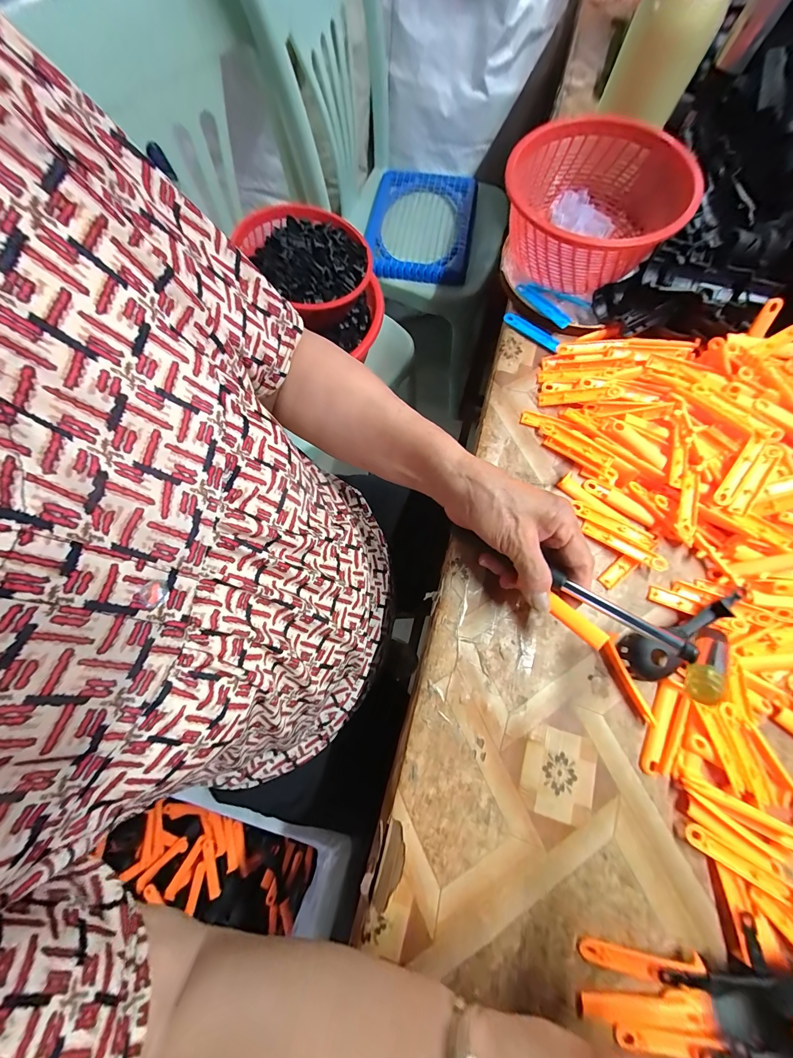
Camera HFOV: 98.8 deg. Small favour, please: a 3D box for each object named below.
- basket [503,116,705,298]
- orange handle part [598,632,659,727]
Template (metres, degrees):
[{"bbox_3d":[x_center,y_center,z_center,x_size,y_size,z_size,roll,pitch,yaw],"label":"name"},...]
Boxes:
[{"bbox_3d":[0.207,-0.340,0.366,0.169,0.078,0.185,0,75,0],"label":"basket"},{"bbox_3d":[0.192,0.127,0.286,0.016,0.010,0.073,-14,76,-4],"label":"orange handle part"}]

